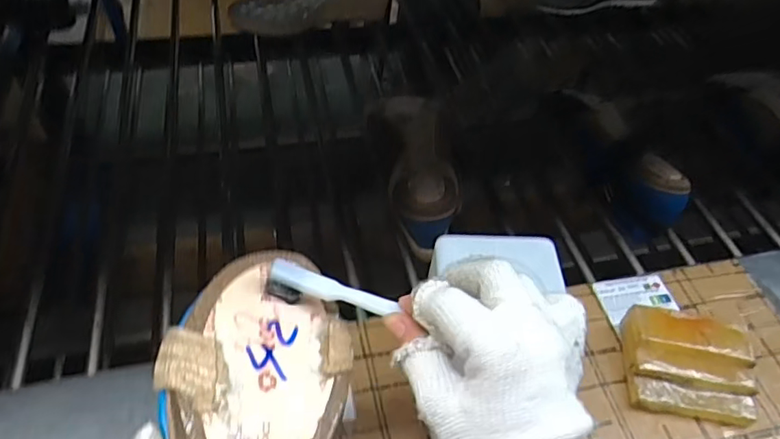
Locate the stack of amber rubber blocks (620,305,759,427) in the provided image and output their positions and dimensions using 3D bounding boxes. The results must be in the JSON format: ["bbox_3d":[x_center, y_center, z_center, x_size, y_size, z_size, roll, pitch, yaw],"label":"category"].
[{"bbox_3d":[0.252,0.123,0.460,0.101,0.049,0.078,7,48,4],"label":"stack of amber rubber blocks"}]

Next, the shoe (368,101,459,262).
[{"bbox_3d":[0.030,-0.063,0.644,0.080,0.072,0.236,-6,48,-7],"label":"shoe"}]

